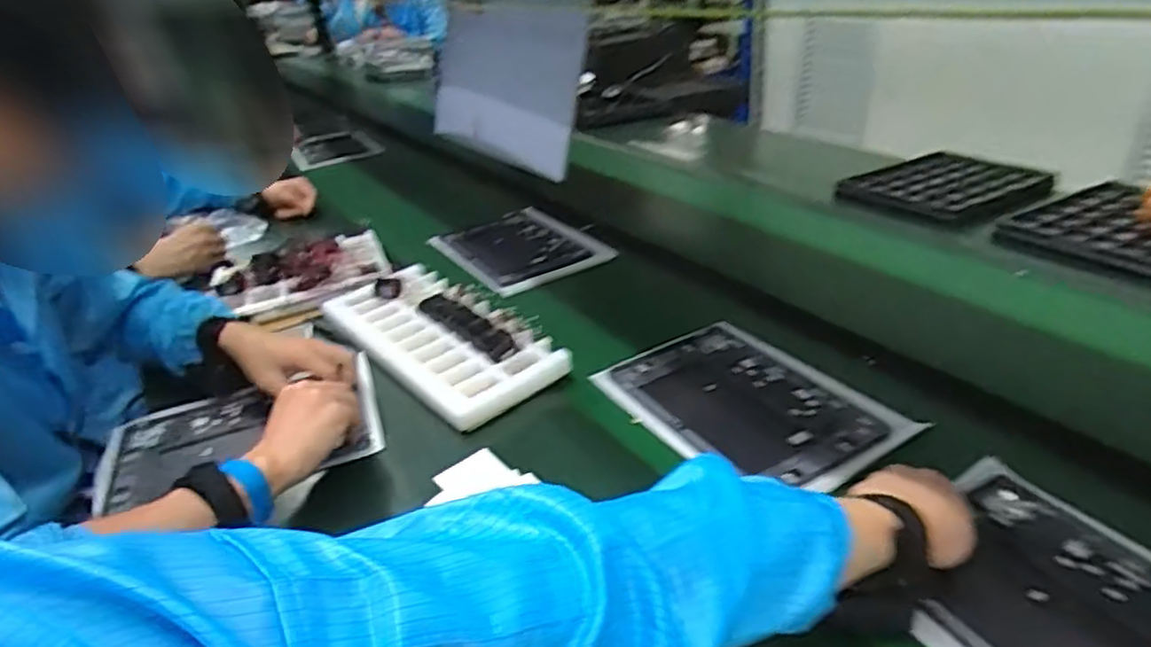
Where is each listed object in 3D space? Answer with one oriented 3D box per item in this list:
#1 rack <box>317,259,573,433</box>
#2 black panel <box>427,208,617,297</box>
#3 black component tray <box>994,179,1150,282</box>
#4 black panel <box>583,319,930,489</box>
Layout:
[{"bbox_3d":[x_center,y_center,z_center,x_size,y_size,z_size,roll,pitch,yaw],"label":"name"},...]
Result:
[{"bbox_3d":[-0.178,0.012,0.884,0.158,0.043,0.373,-24,34,-32],"label":"rack"},{"bbox_3d":[-0.098,-0.128,1.159,0.201,0.019,0.289,-19,32,-25],"label":"black panel"},{"bbox_3d":[0.803,-0.135,1.029,0.270,0.041,0.253,-19,32,-25],"label":"black component tray"},{"bbox_3d":[0.177,0.084,0.738,0.201,0.016,0.284,-22,33,-29],"label":"black panel"}]

